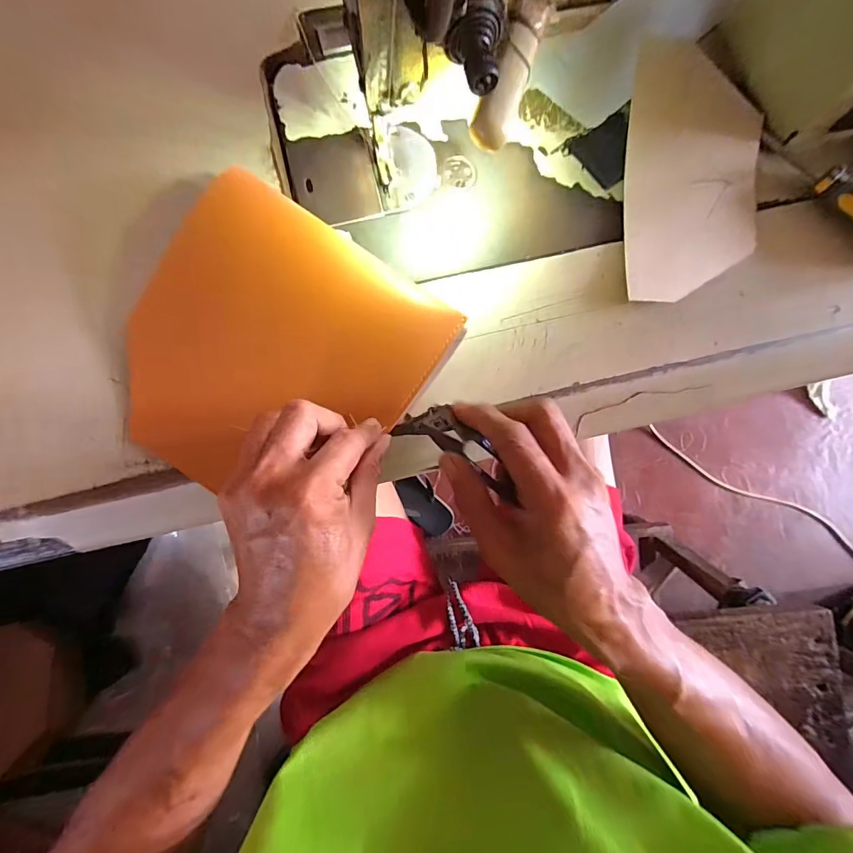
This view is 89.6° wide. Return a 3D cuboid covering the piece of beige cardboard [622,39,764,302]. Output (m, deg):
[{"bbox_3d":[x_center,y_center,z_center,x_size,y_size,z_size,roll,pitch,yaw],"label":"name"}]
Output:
[{"bbox_3d":[0.186,-0.176,0.301,0.094,0.009,0.181,3,88,-4],"label":"piece of beige cardboard"}]

